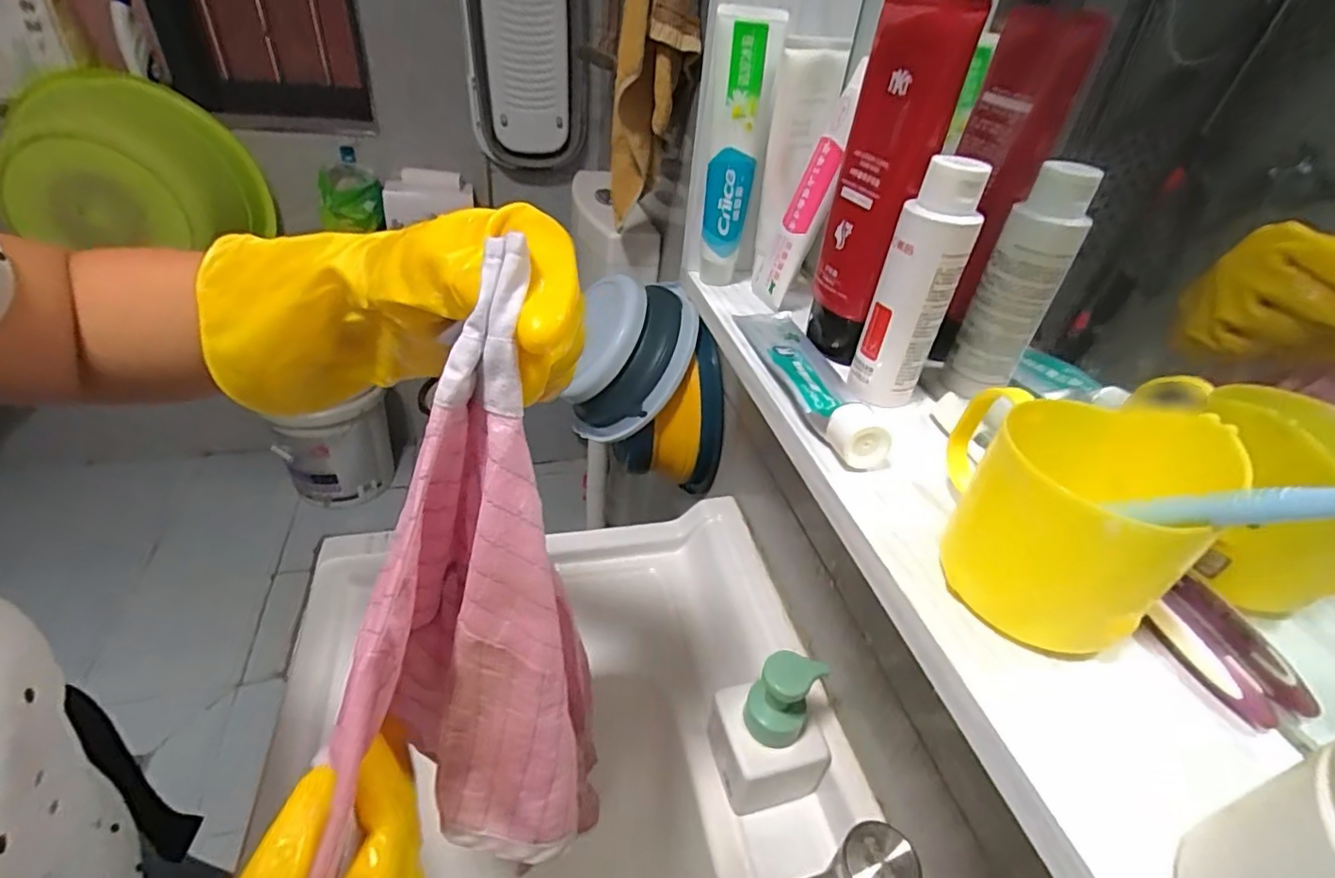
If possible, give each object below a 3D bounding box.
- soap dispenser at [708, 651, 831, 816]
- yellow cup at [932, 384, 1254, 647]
[{"bbox_3d":[0.081,0.226,0.473,0.080,0.142,0.074,-5,39,-15],"label":"soap dispenser"},{"bbox_3d":[0.145,0.023,0.222,0.080,0.070,0.076,28,42,25],"label":"yellow cup"}]

